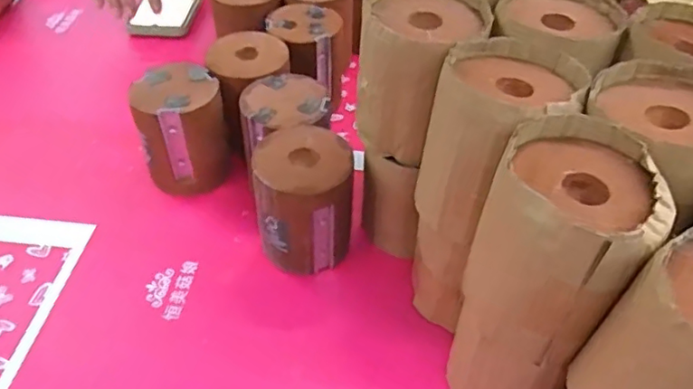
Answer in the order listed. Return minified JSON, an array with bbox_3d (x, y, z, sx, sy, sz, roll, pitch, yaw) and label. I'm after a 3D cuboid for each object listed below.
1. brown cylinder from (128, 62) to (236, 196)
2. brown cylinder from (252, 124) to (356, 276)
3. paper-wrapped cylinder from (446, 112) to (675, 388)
[{"bbox_3d":[-0.155,-0.062,0.564,0.078,0.095,0.082,-17,49,-17],"label":"brown cylinder"},{"bbox_3d":[-0.033,0.005,0.499,0.077,0.098,0.079,-4,47,-5],"label":"brown cylinder"},{"bbox_3d":[0.116,0.063,0.362,0.076,0.215,0.085,26,51,22],"label":"paper-wrapped cylinder"}]

